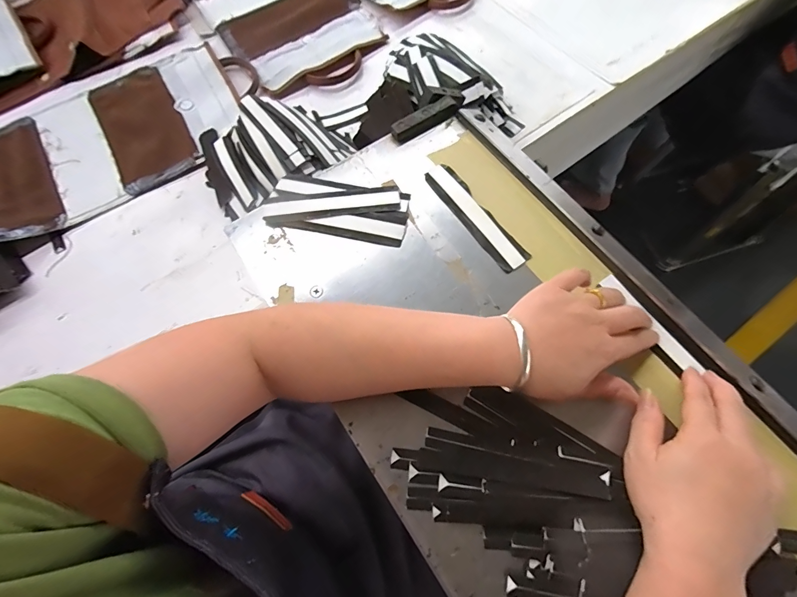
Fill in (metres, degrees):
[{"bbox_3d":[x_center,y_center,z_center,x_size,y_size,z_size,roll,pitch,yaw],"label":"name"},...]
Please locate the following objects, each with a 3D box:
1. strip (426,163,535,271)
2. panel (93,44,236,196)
[{"bbox_3d":[0.077,-0.086,0.378,0.032,0.004,0.139,-33,73,-9],"label":"strip"},{"bbox_3d":[-0.366,-0.302,0.592,0.203,0.028,0.238,-27,72,-7],"label":"panel"}]

